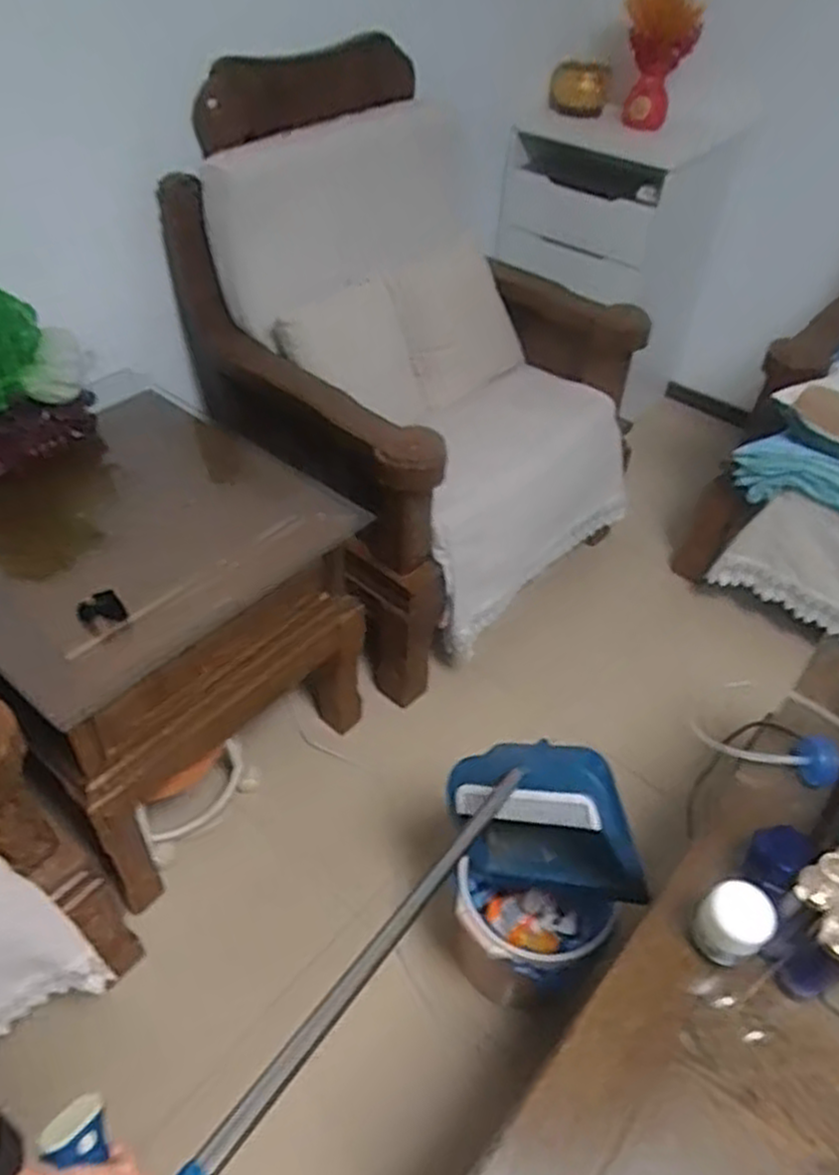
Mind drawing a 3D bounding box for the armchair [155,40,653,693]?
[{"bbox_3d":[0.014,-0.416,1.640,0.696,0.919,0.769,31,50,22],"label":"armchair"}]

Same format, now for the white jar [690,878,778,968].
[{"bbox_3d":[0.353,0.378,0.897,0.071,0.083,0.070,3,45,-3],"label":"white jar"}]

